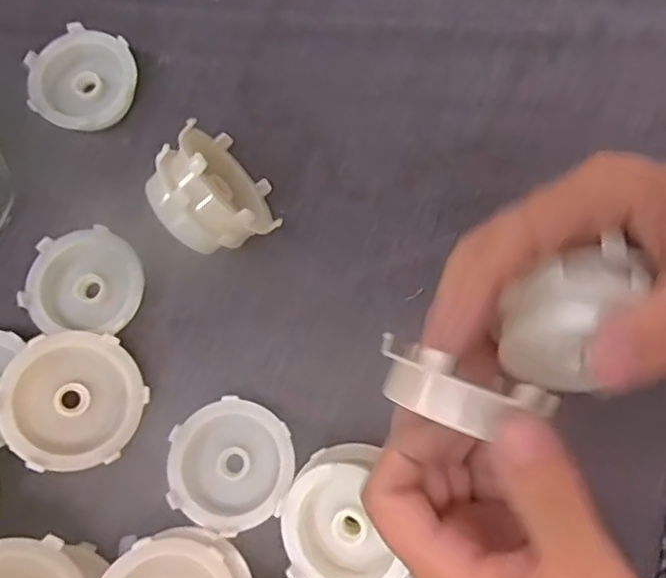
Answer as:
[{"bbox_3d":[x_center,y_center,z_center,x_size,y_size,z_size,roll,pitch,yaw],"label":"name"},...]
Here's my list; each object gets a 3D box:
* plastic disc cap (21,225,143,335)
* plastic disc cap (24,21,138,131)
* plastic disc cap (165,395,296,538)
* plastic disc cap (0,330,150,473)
[{"bbox_3d":[-0.116,-0.004,0.289,0.053,0.020,0.049,0,76,0],"label":"plastic disc cap"},{"bbox_3d":[-0.129,-0.108,0.318,0.052,0.016,0.055,0,76,0],"label":"plastic disc cap"},{"bbox_3d":[-0.044,0.076,0.266,0.054,0.021,0.052,0,76,0],"label":"plastic disc cap"},{"bbox_3d":[-0.113,0.048,0.264,0.057,0.013,0.056,10,71,-31],"label":"plastic disc cap"}]

